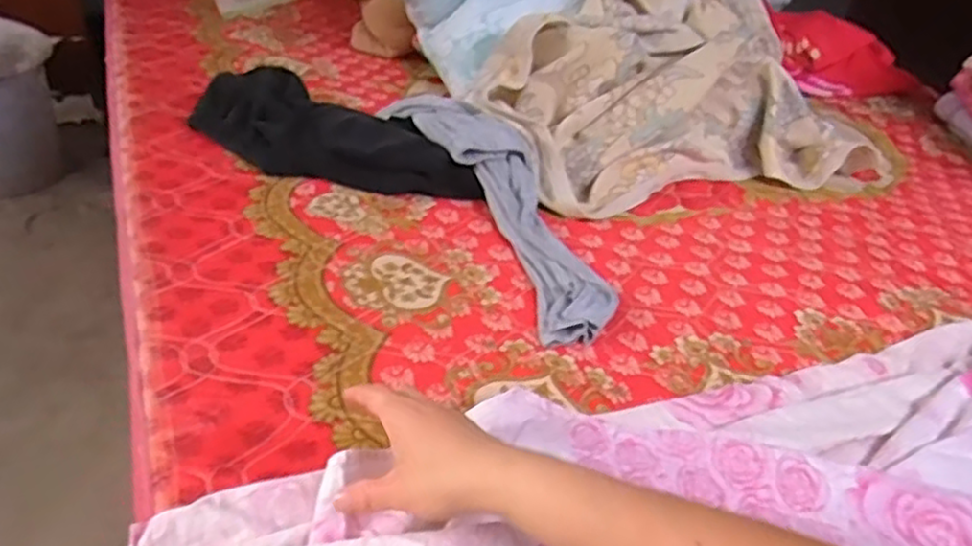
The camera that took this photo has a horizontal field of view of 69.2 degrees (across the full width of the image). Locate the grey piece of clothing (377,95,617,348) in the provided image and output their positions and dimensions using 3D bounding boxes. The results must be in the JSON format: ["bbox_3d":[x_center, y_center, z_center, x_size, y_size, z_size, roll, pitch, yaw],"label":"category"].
[{"bbox_3d":[0.021,-0.113,0.939,0.142,0.076,0.559,-10,39,-23],"label":"grey piece of clothing"}]

